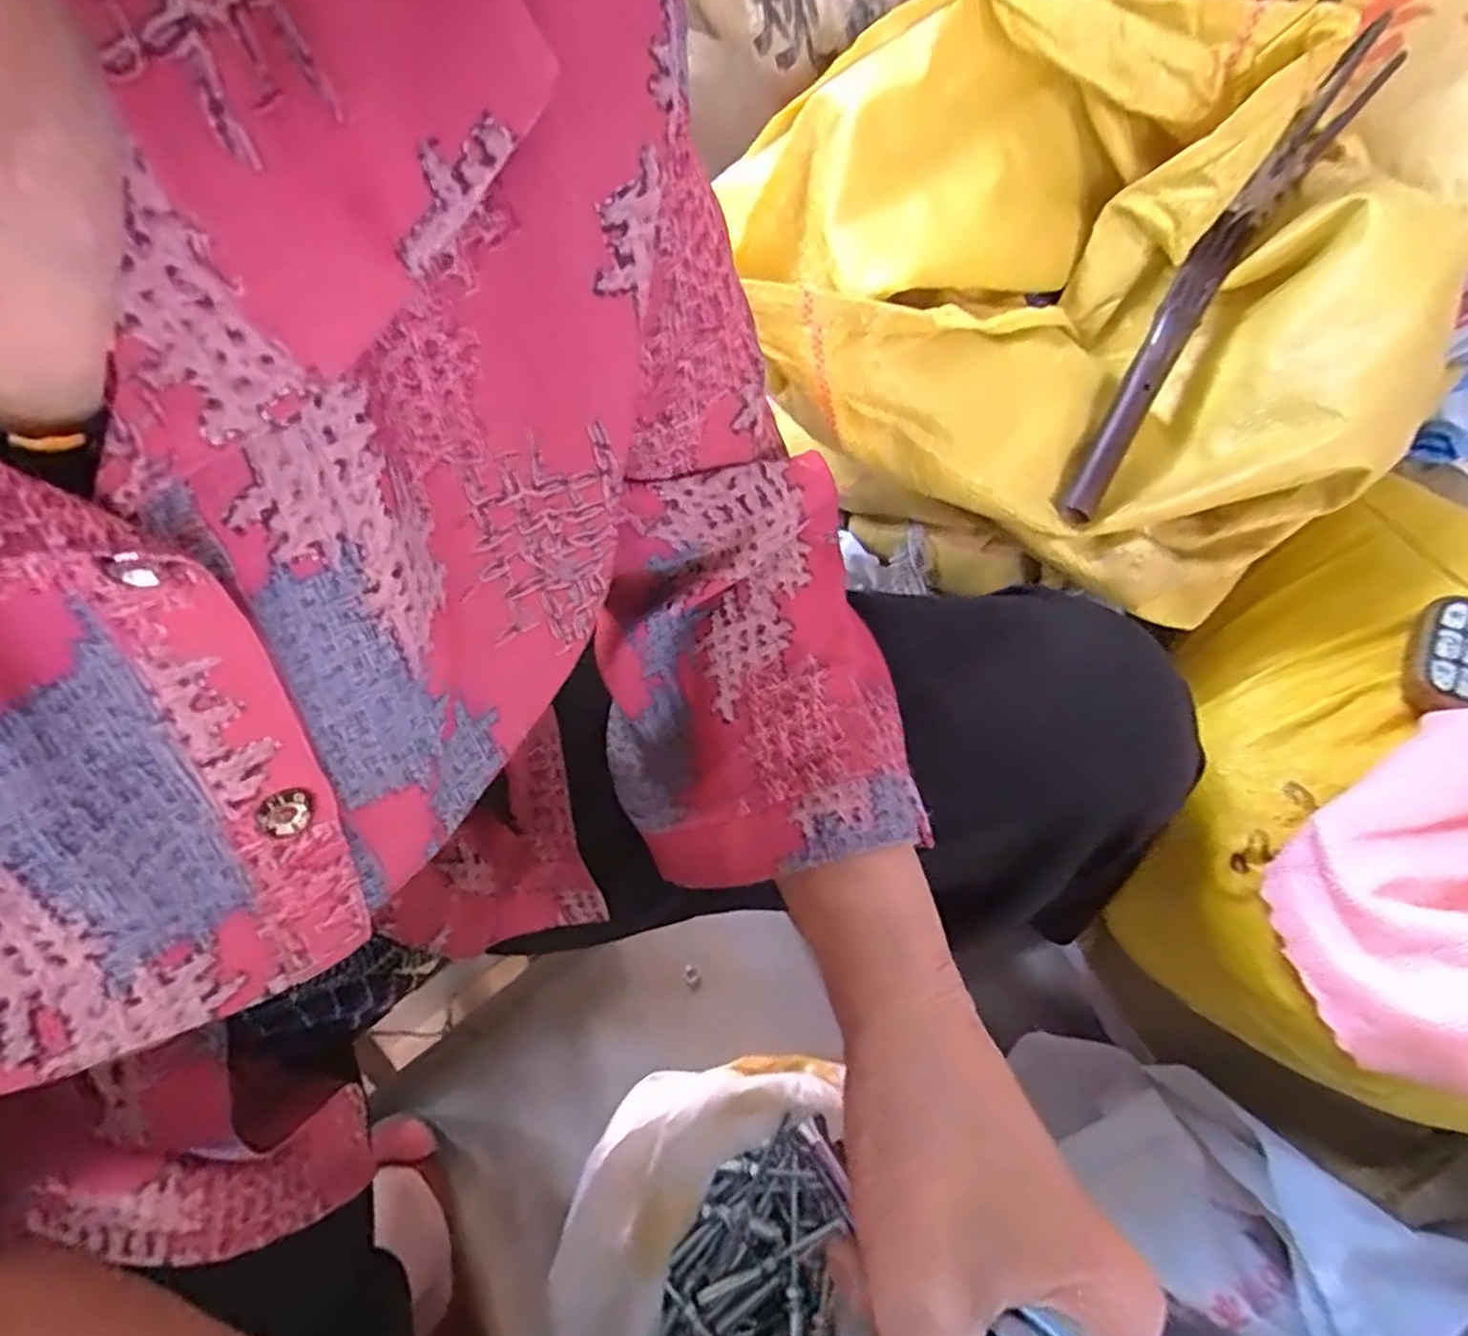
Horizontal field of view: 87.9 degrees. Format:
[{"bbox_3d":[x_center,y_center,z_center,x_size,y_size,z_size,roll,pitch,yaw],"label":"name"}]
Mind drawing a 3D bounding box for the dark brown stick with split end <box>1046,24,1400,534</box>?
[{"bbox_3d":[0.236,-0.192,0.373,0.032,0.027,0.272,33,92,15],"label":"dark brown stick with split end"}]

